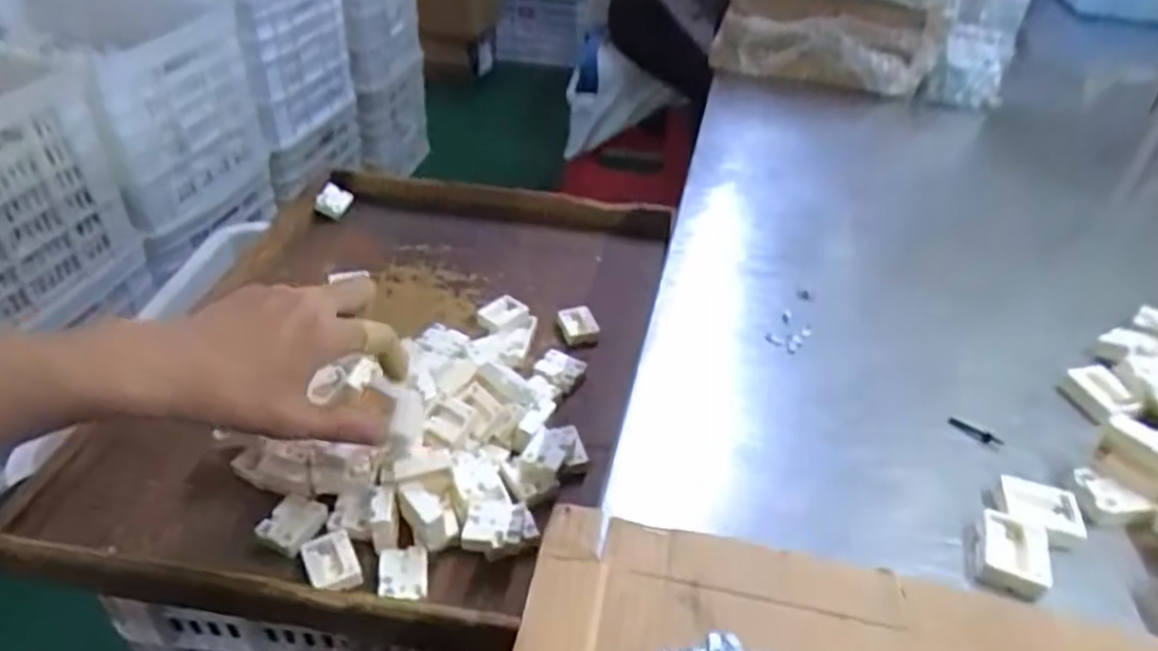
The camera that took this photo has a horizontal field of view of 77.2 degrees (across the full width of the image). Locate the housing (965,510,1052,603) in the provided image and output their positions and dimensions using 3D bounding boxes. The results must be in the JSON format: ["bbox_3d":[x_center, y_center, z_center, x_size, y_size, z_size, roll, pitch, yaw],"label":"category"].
[{"bbox_3d":[0.204,0.107,0.345,0.034,0.016,0.038,20,41,19],"label":"housing"}]

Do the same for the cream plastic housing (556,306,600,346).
[{"bbox_3d":[-0.001,0.002,0.644,0.030,0.019,0.037,-7,40,-14],"label":"cream plastic housing"}]

